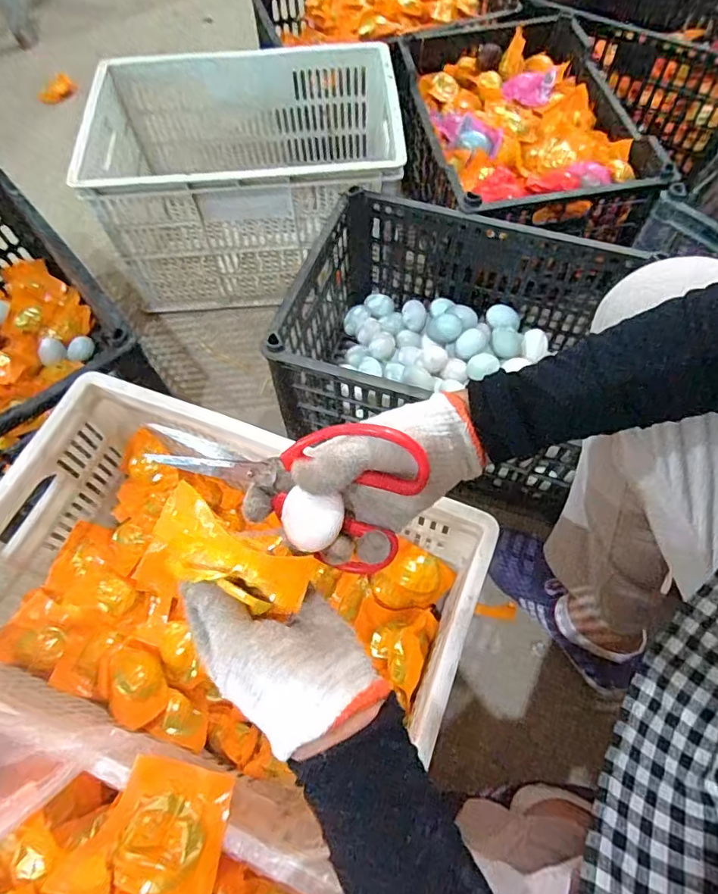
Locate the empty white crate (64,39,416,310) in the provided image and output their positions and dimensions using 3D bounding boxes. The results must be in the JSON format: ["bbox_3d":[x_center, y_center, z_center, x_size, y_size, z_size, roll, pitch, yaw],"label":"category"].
[{"bbox_3d":[-0.175,-0.453,0.879,0.473,0.243,0.310,-5,64,0],"label":"empty white crate"}]

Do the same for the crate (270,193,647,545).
[{"bbox_3d":[0.124,-0.133,0.718,0.400,0.209,0.318,20,67,12],"label":"crate"}]

